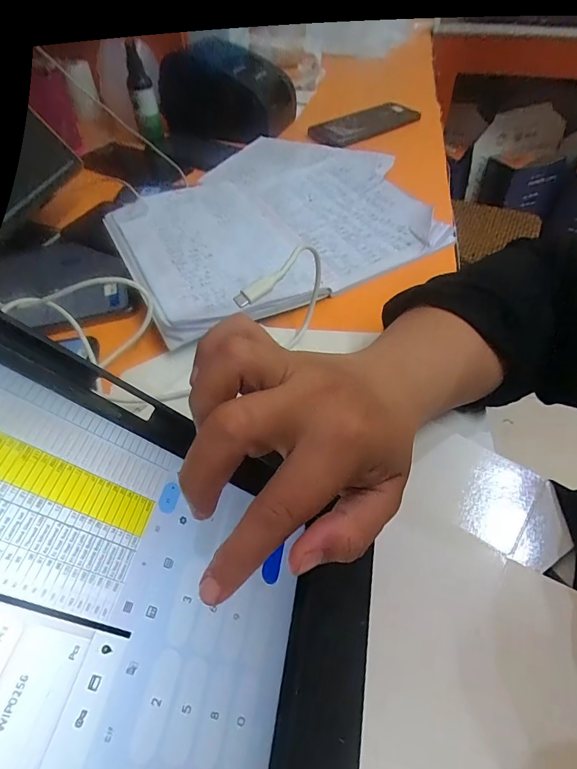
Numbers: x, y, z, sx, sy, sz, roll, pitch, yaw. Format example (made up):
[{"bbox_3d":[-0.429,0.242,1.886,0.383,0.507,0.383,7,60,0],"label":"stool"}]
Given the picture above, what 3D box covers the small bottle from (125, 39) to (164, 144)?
[{"bbox_3d":[-0.221,-0.438,0.634,0.037,0.127,0.028,-15,54,-10],"label":"small bottle"}]

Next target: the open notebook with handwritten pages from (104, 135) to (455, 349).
[{"bbox_3d":[-0.029,-0.207,0.481,0.332,0.034,0.326,-23,56,-16],"label":"open notebook with handwritten pages"}]

